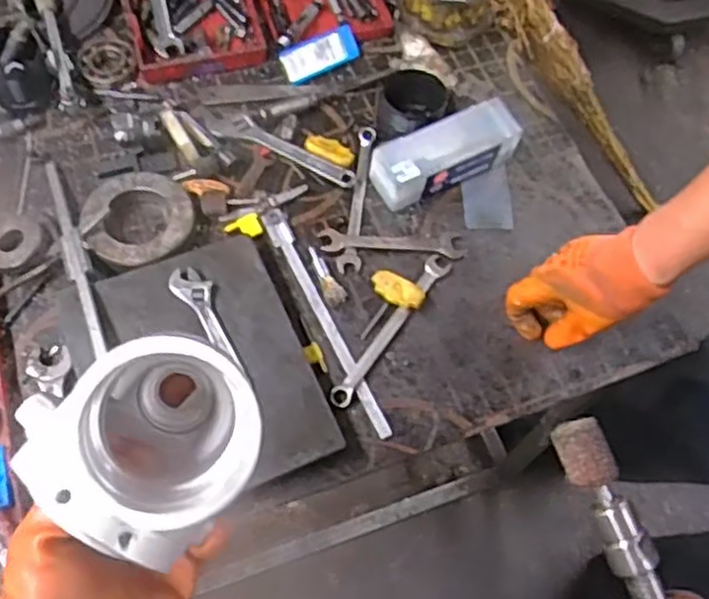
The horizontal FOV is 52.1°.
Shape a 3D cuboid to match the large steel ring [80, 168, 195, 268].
[{"bbox_3d":[-0.229,-0.086,0.762,0.120,0.022,0.118,2,62,-3],"label":"large steel ring"}]

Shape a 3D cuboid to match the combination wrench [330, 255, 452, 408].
[{"bbox_3d":[0.039,0.030,0.733,0.025,0.008,0.197,31,65,12],"label":"combination wrench"}]

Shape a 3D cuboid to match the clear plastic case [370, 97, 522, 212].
[{"bbox_3d":[0.102,-0.165,0.816,0.165,0.051,0.070,-23,66,-15],"label":"clear plastic case"}]

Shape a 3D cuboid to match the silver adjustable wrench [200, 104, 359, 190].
[{"bbox_3d":[-0.089,-0.179,0.832,0.198,0.012,0.035,23,63,8],"label":"silver adjustable wrench"}]

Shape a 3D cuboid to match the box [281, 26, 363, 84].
[{"bbox_3d":[-0.038,-0.303,0.893,0.102,0.020,0.045,-31,69,-18],"label":"box"}]

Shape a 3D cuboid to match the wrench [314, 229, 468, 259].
[{"bbox_3d":[0.041,-0.063,0.790,0.154,0.006,0.034,4,62,-2],"label":"wrench"}]

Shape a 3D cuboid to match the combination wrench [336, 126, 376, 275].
[{"bbox_3d":[0.005,-0.117,0.817,0.026,0.009,0.199,8,62,0],"label":"combination wrench"}]

